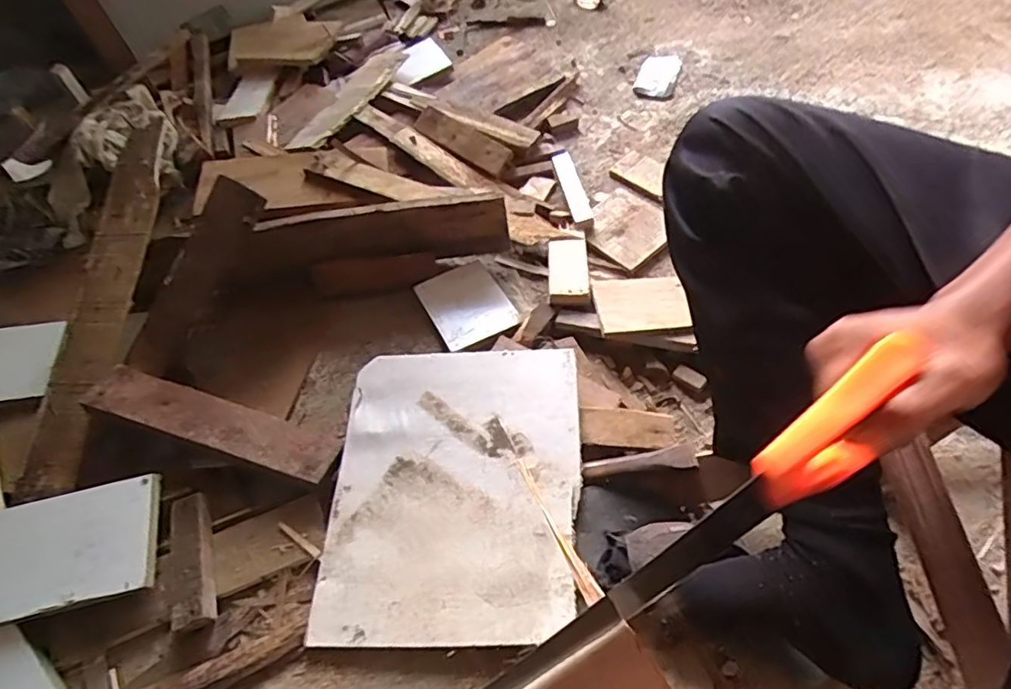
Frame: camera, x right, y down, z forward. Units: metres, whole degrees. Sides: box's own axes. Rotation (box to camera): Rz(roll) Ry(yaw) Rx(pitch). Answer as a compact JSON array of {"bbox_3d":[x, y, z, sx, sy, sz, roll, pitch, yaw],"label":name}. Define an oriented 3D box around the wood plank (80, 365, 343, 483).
[{"bbox_3d":[-0.343,0.087,0.685,0.315,0.013,0.069,16,38,9],"label":"wood plank"}]

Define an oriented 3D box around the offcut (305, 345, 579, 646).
[{"bbox_3d":[-0.059,0.144,0.622,0.260,0.007,0.308,-4,60,10],"label":"offcut"}]

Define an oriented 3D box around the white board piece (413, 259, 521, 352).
[{"bbox_3d":[-0.053,-0.057,0.792,0.106,0.011,0.137,-22,48,-18],"label":"white board piece"}]

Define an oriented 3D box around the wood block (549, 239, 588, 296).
[{"bbox_3d":[0.086,-0.112,0.818,0.054,0.012,0.136,0,39,6],"label":"wood block"}]

